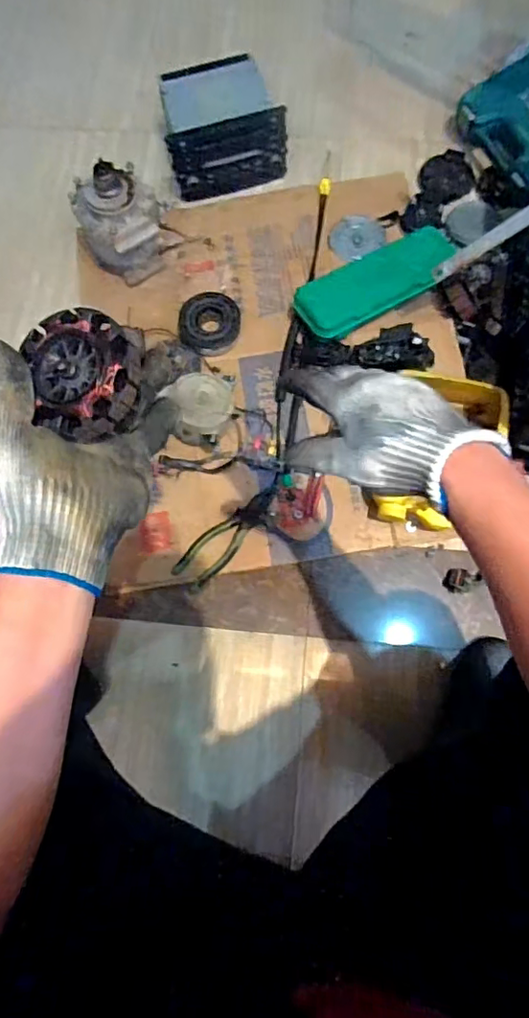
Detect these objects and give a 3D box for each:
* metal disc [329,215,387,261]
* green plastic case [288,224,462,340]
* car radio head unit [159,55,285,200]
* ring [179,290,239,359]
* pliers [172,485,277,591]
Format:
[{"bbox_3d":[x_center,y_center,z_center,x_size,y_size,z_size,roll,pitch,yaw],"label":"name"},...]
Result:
[{"bbox_3d":[0.165,-0.482,0.982,0.097,0.008,0.083,3,85,0],"label":"metal disc"},{"bbox_3d":[0.197,-0.381,0.921,0.299,0.023,0.106,-28,80,-11],"label":"green plastic case"},{"bbox_3d":[-0.084,-0.698,1.017,0.202,0.117,0.181,-18,74,-4],"label":"car radio head unit"},{"bbox_3d":[-0.093,-0.311,0.930,0.101,0.032,0.103,4,73,3],"label":"ring"},{"bbox_3d":[-0.056,0.037,0.849,0.062,0.018,0.194,40,78,12],"label":"pliers"}]

